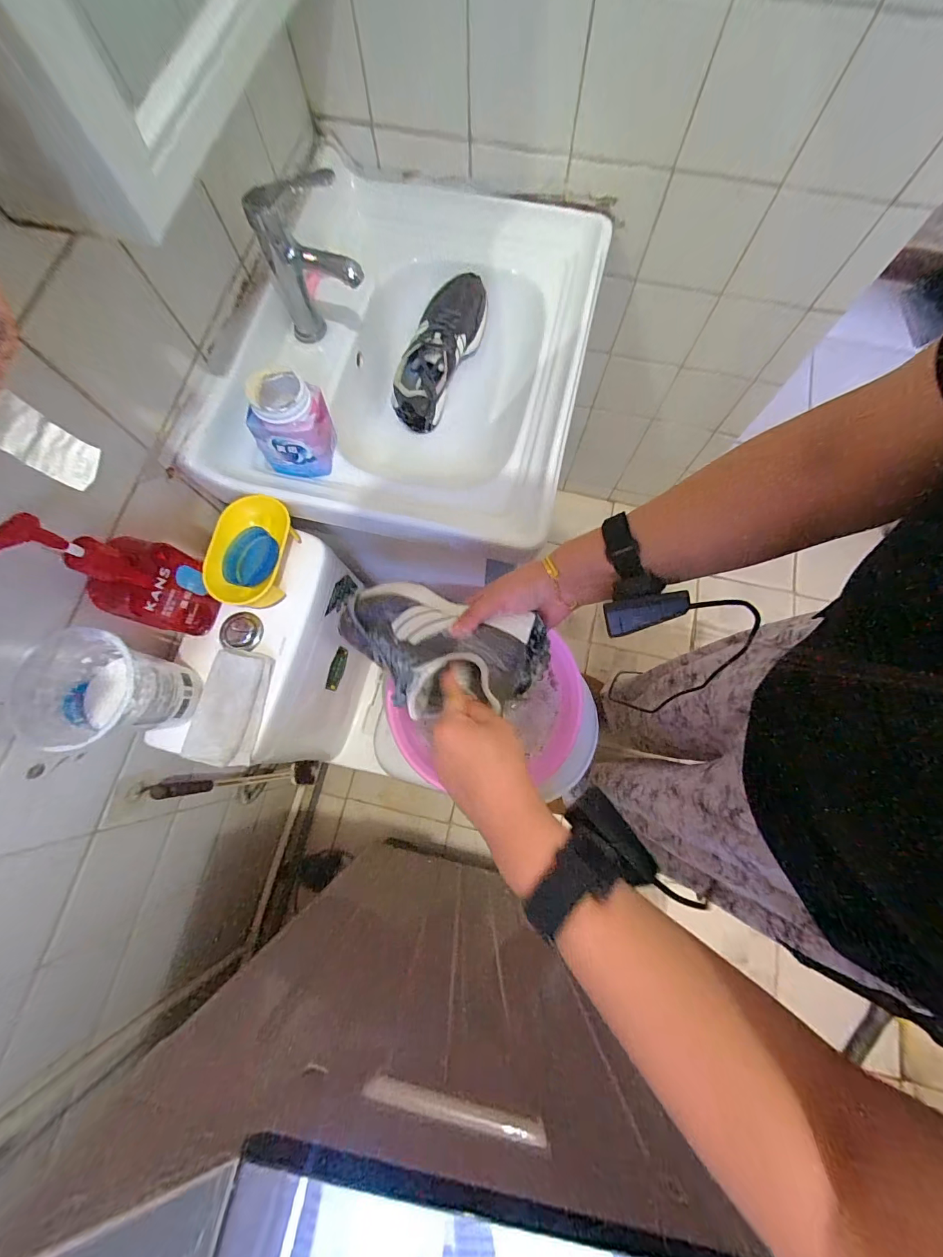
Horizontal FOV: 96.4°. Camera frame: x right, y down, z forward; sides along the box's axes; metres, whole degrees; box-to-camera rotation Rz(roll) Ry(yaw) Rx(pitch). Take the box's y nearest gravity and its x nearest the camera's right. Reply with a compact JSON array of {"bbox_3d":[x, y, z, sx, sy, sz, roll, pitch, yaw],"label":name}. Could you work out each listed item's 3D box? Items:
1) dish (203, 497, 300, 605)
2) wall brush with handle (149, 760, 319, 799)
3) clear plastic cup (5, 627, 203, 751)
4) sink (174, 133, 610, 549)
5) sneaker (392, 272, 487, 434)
[{"bbox_3d":[-0.288,-0.100,0.563,0.085,0.059,0.150,9,76,3],"label":"dish"},{"bbox_3d":[-0.421,0.301,0.841,0.078,0.489,0.056,-9,76,-1],"label":"wall brush with handle"},{"bbox_3d":[-0.391,0.074,0.472,0.112,0.140,0.107,0,71,1],"label":"clear plastic cup"},{"bbox_3d":[-0.073,-0.428,0.670,0.479,0.215,0.618,12,76,4],"label":"sink"},{"bbox_3d":[-0.049,-0.488,0.742,0.099,0.102,0.259,25,89,9],"label":"sneaker"}]

